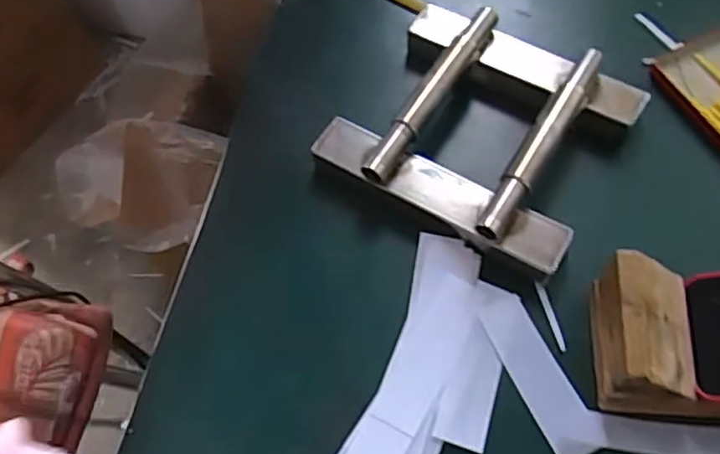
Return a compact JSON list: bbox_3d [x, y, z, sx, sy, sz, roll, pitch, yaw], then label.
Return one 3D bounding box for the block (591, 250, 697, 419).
[{"bbox_3d":[0.176,0.067,0.397,0.055,0.071,0.079,2,62,5],"label":"block"}]

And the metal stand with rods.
[{"bbox_3d":[0.092,-0.077,0.495,0.194,0.055,0.177,28,67,17],"label":"metal stand with rods"}]

